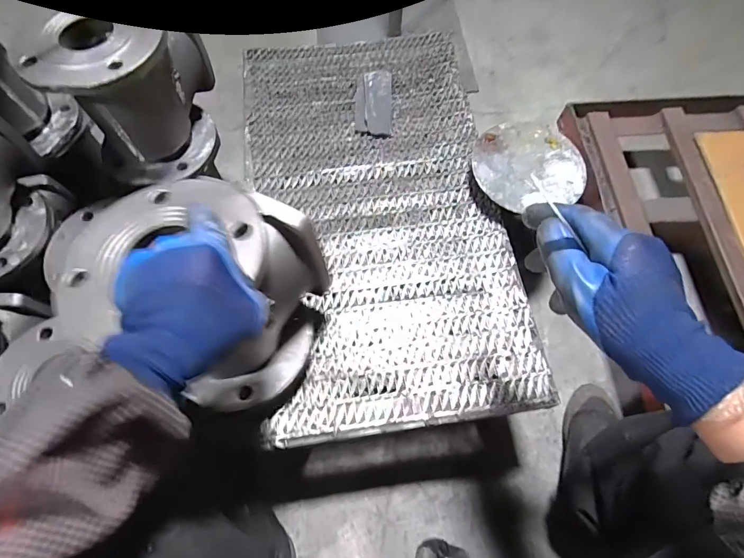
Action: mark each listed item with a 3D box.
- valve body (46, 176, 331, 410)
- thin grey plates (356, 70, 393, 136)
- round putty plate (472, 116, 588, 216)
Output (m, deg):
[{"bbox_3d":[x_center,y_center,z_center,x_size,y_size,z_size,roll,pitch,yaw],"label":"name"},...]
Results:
[{"bbox_3d":[-0.166,0.018,0.418,0.195,0.190,0.185,1,67,-2],"label":"valve body"},{"bbox_3d":[0.004,-0.304,0.695,0.061,0.018,0.130,1,67,-2],"label":"thin grey plates"},{"bbox_3d":[0.233,-0.175,0.609,0.161,0.012,0.153,1,67,-2],"label":"round putty plate"}]

